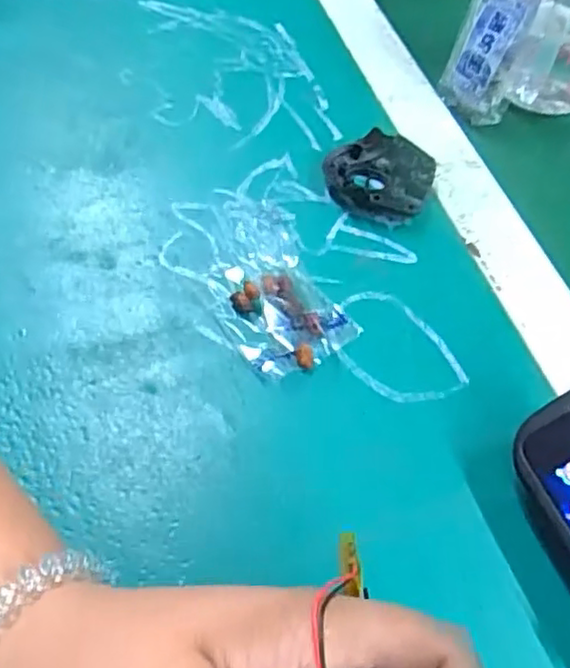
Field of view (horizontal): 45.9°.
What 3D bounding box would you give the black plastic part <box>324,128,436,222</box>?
[{"bbox_3d":[0.052,-0.089,0.379,0.059,0.016,0.052,16,57,6],"label":"black plastic part"}]

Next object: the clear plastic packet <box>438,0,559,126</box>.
[{"bbox_3d":[0.126,-0.178,0.402,0.045,0.098,0.023,25,35,13],"label":"clear plastic packet"}]

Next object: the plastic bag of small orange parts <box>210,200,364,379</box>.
[{"bbox_3d":[-0.010,-0.028,0.340,0.057,0.006,0.105,-20,60,-17],"label":"plastic bag of small orange parts"}]

